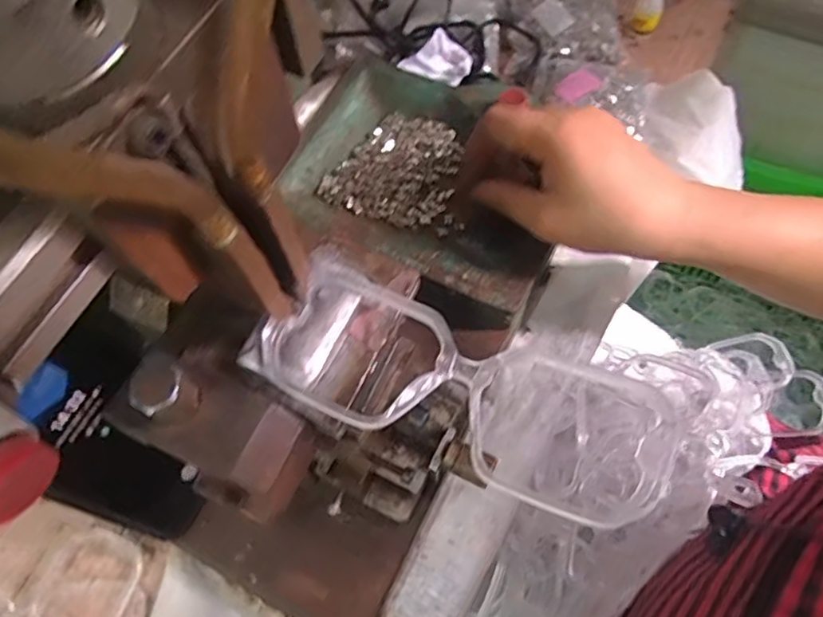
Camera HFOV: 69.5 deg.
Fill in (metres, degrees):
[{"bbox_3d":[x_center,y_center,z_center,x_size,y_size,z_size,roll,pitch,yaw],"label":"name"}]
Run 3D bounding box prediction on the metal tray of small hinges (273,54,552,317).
[{"bbox_3d":[0.014,-0.102,0.447,0.207,0.048,0.183,24,68,13],"label":"metal tray of small hinges"}]

